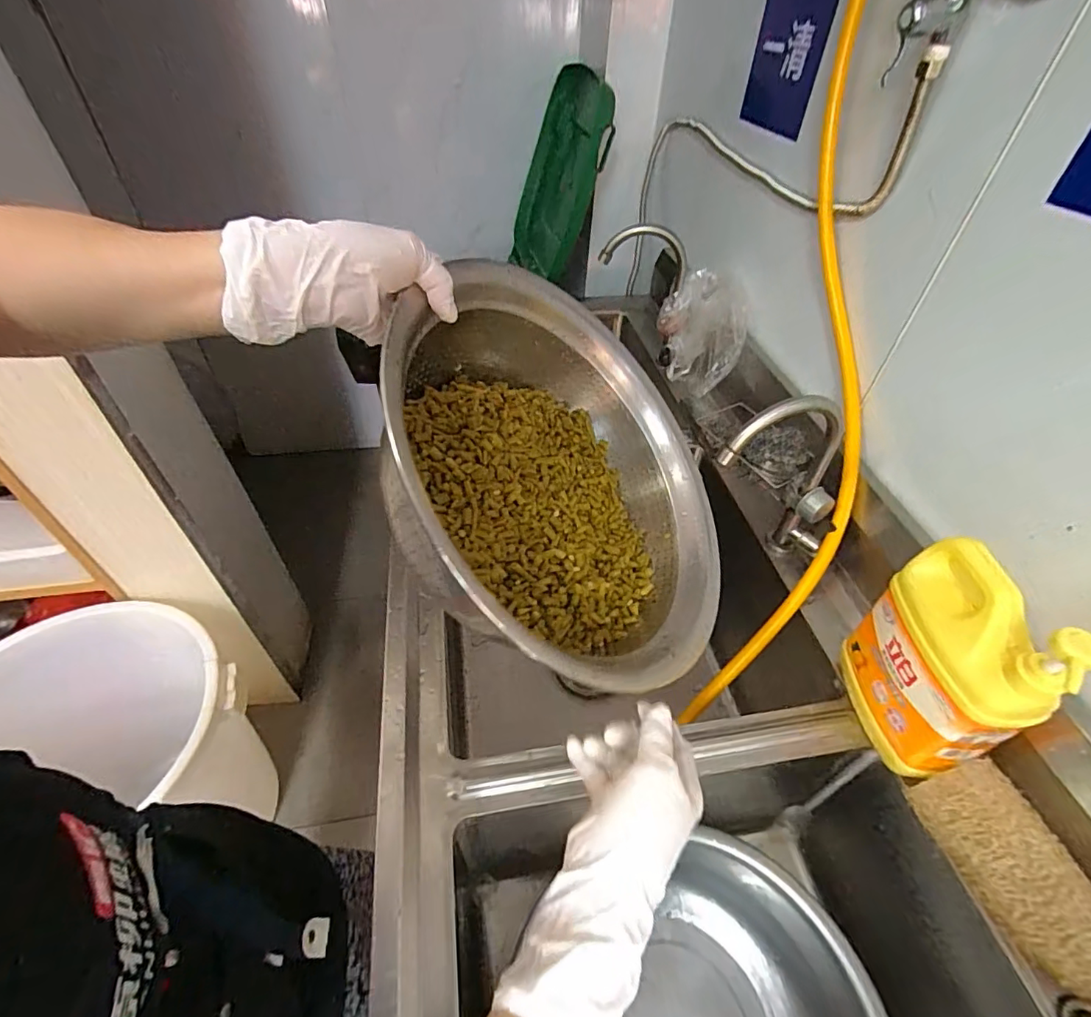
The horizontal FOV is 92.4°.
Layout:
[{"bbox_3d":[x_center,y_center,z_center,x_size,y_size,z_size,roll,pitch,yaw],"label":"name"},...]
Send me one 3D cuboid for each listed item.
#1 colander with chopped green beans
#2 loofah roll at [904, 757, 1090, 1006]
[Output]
[{"bbox_3d":[0.022,-0.031,0.453,0.286,0.105,0.333,-18,83,-43],"label":"colander with chopped green beans"},{"bbox_3d":[0.393,0.302,0.431,0.065,0.058,0.160,-10,47,-12],"label":"loofah roll"}]

